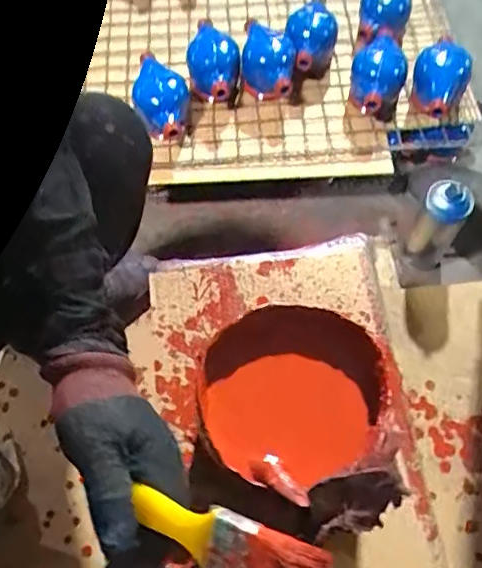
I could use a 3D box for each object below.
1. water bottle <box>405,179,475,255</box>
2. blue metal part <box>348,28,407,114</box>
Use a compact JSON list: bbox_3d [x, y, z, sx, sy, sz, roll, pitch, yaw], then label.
[{"bbox_3d":[0.295,-0.090,0.864,0.061,0.194,0.059,30,69,14],"label":"water bottle"},{"bbox_3d":[0.213,-0.323,0.891,0.083,0.089,0.113,14,66,7],"label":"blue metal part"}]

